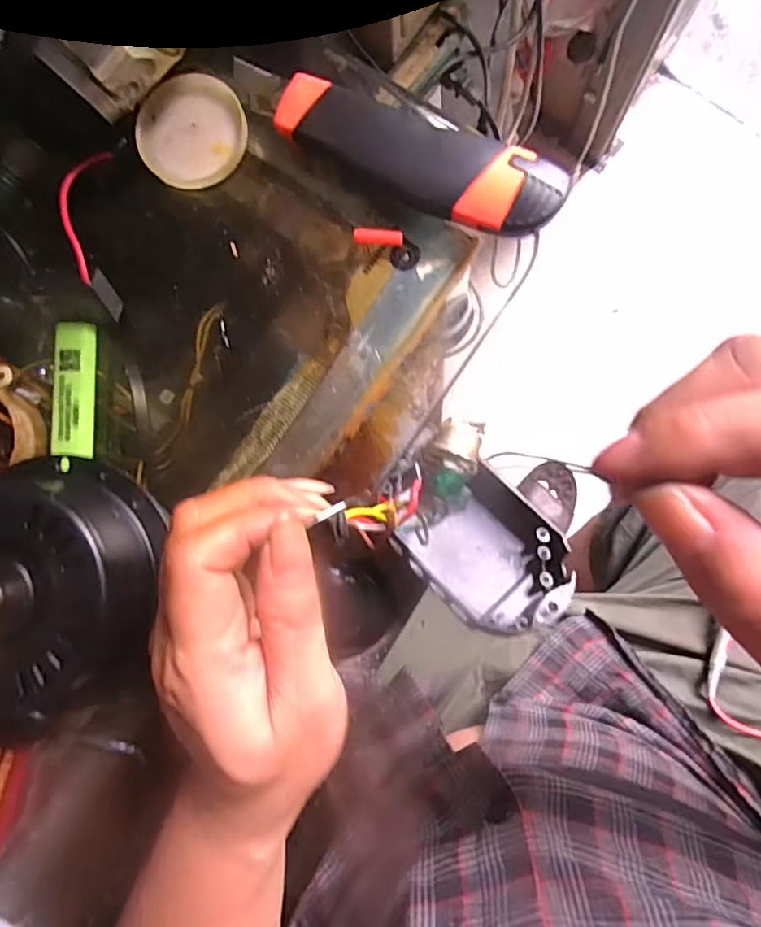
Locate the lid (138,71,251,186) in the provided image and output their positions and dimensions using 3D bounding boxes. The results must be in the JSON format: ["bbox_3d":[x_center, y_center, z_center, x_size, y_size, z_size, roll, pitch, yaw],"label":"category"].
[{"bbox_3d":[-0.098,-0.171,0.295,0.054,0.006,0.059,0,88,6],"label":"lid"}]

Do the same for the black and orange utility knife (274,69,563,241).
[{"bbox_3d":[0.017,-0.145,0.279,0.140,0.023,0.038,26,91,6],"label":"black and orange utility knife"}]

